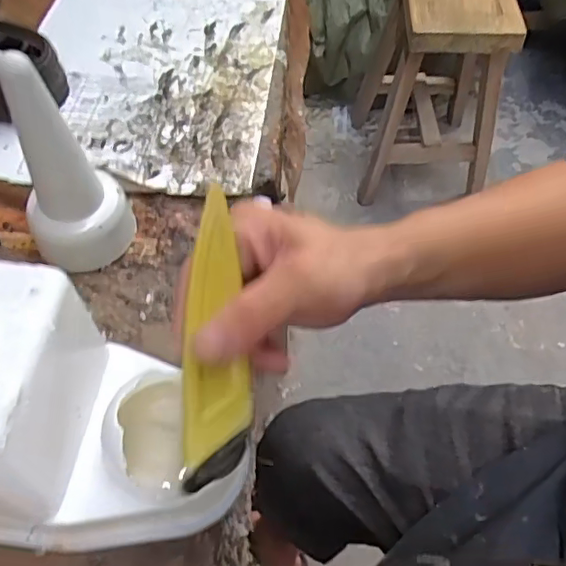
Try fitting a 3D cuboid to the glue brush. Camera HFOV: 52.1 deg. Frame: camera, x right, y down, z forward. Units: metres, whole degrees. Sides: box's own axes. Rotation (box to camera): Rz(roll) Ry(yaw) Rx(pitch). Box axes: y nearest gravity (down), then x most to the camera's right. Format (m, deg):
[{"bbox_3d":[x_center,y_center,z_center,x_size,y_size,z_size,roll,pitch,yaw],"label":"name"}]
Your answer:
[{"bbox_3d":[-0.029,0.024,0.268,0.034,0.005,0.132,2,88,-30],"label":"glue brush"}]

